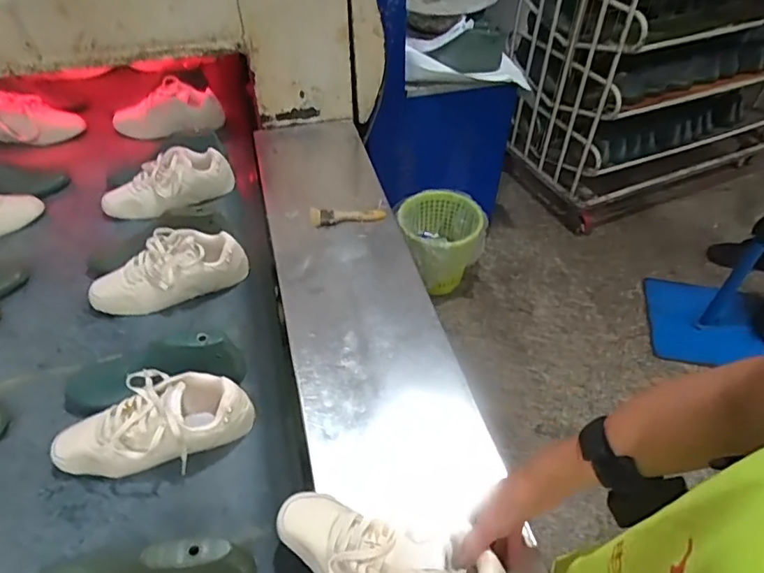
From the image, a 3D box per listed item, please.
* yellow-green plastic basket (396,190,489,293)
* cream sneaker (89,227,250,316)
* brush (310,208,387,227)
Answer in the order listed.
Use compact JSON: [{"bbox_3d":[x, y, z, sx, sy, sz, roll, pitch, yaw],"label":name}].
[{"bbox_3d":[0.195,-0.124,1.737,0.311,0.295,0.244,-1,47,-1],"label":"yellow-green plastic basket"},{"bbox_3d":[-0.367,-0.033,0.879,0.260,0.084,0.099,-12,48,-11],"label":"cream sneaker"},{"bbox_3d":[-0.065,-0.136,0.981,0.139,0.018,0.037,-5,47,-6],"label":"brush"}]

